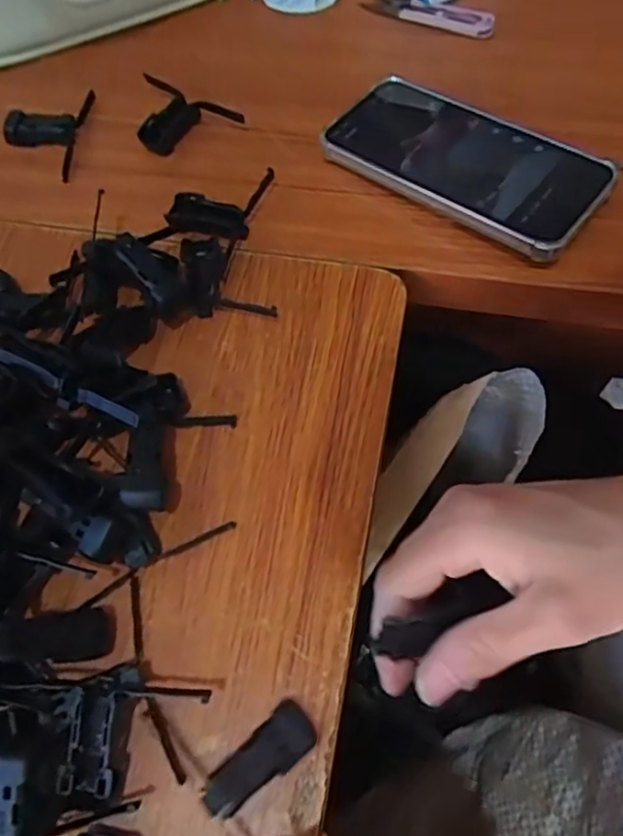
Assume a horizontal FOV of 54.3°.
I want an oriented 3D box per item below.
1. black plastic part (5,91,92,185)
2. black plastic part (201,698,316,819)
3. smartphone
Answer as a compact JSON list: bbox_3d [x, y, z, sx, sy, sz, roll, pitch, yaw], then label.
[{"bbox_3d":[-0.183,-0.199,0.416,0.047,0.017,0.083,2,63,3],"label":"black plastic part"},{"bbox_3d":[-0.020,0.132,0.234,0.047,0.007,0.019,-32,66,-29],"label":"black plastic part"},{"bbox_3d":[0.093,-0.160,0.373,0.166,0.011,0.082,34,69,20],"label":"smartphone"}]

